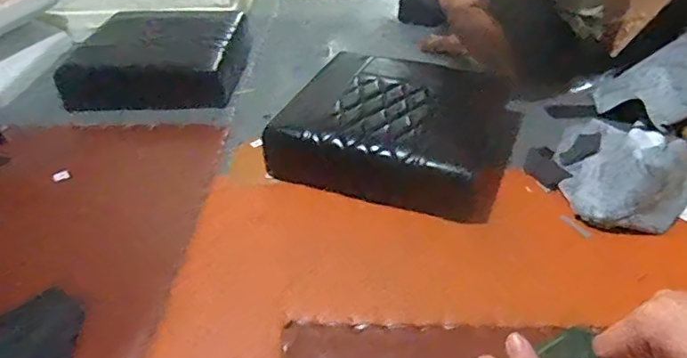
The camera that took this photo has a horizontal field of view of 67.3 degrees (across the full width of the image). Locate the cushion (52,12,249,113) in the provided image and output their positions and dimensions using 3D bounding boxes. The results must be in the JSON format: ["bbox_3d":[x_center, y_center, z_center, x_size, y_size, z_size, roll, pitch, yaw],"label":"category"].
[{"bbox_3d":[-0.633,-0.446,1.796,0.541,0.145,0.477,2,38,5],"label":"cushion"}]

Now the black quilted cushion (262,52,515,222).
[{"bbox_3d":[0.145,-0.170,1.362,0.580,0.149,0.516,10,39,15],"label":"black quilted cushion"}]

